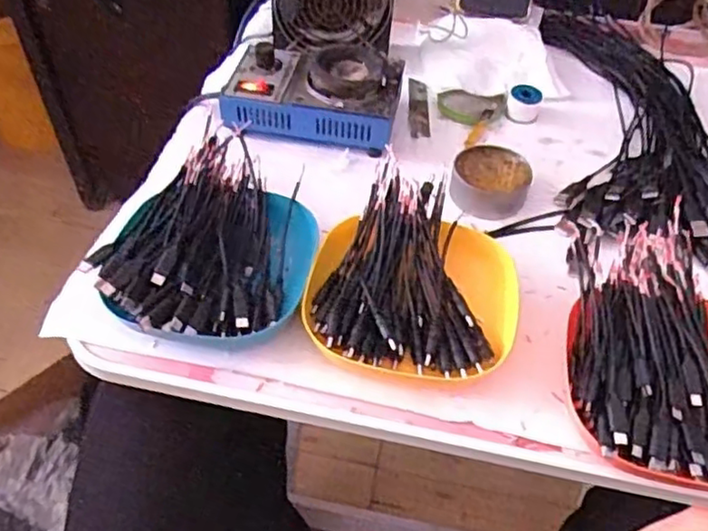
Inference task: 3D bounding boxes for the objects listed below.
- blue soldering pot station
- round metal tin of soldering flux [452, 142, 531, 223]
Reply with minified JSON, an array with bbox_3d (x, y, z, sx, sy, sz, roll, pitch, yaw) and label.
[{"bbox_3d":[-0.035,-0.156,0.587,0.151,0.050,0.097,7,49,3],"label":"blue soldering pot station"},{"bbox_3d":[0.112,-0.068,0.547,0.061,0.027,0.068,12,50,8],"label":"round metal tin of soldering flux"}]

